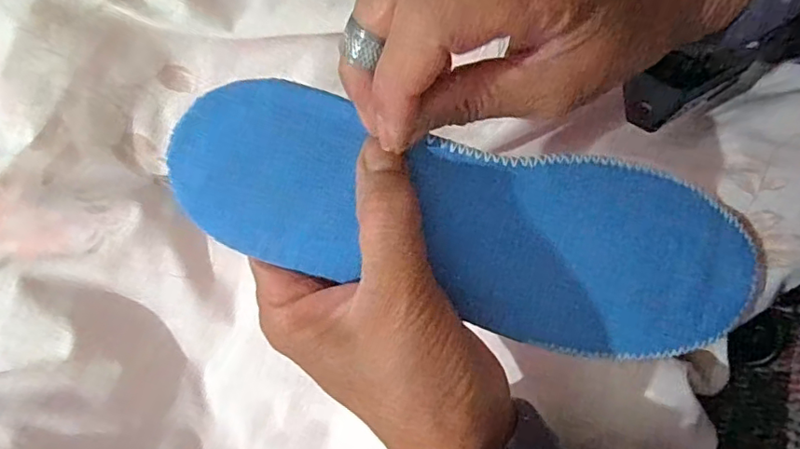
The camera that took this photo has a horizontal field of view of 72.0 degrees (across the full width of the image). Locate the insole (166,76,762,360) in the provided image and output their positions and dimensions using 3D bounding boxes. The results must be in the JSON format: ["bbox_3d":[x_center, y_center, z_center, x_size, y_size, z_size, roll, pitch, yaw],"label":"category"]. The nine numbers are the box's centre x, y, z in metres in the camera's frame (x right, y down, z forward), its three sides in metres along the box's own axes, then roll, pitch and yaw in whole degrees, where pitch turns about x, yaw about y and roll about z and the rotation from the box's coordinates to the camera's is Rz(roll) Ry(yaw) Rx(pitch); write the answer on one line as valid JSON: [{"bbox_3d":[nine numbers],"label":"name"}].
[{"bbox_3d":[0.039,0.005,0.215,0.238,0.006,0.075,11,93,-14],"label":"insole"}]

